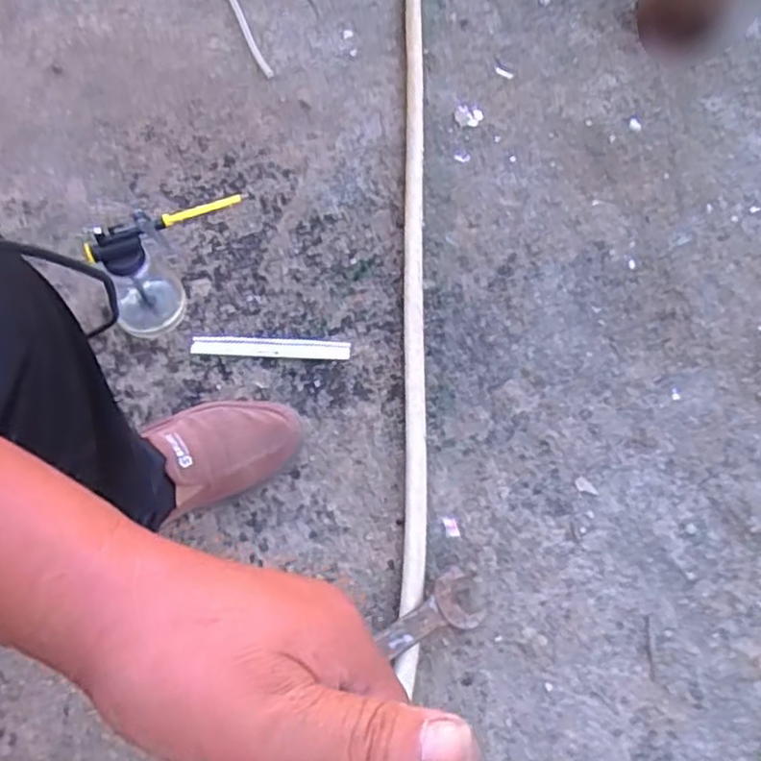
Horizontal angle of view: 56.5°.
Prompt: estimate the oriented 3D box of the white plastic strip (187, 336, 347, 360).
[{"bbox_3d":[-0.125,-0.037,0.806,0.180,0.008,0.024,3,69,1],"label":"white plastic strip"}]

